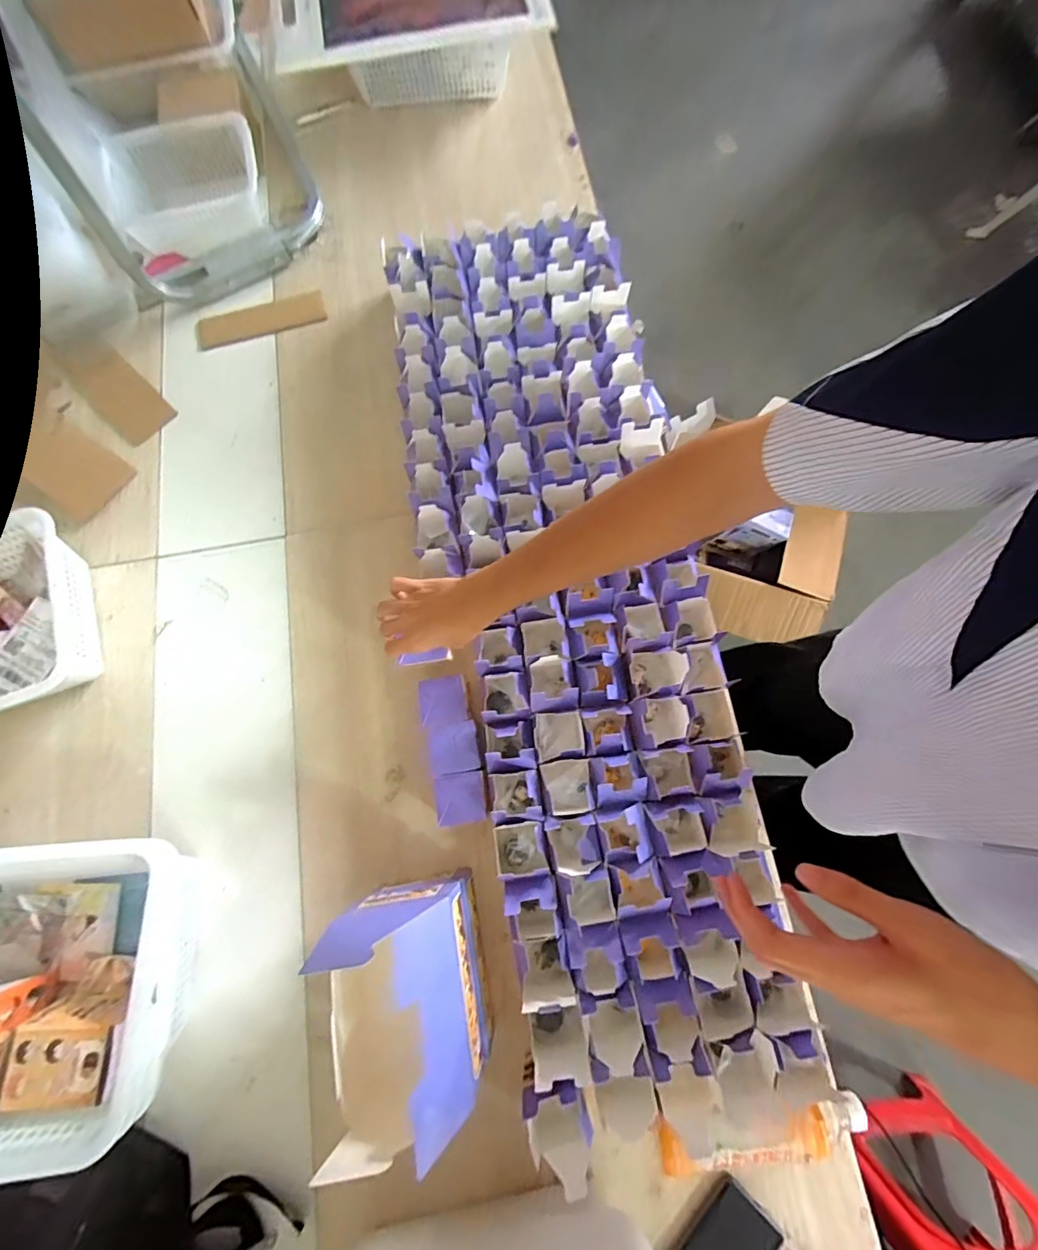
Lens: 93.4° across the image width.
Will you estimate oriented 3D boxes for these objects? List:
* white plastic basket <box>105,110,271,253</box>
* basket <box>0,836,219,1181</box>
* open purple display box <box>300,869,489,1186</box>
[{"bbox_3d":[-0.589,-0.789,0.877,0.254,0.095,0.166,-15,76,-2],"label":"white plastic basket"},{"bbox_3d":[-0.544,0.379,0.532,0.351,0.168,0.266,-5,75,1],"label":"basket"},{"bbox_3d":[-0.113,0.381,0.495,0.135,0.179,0.190,-12,75,-1],"label":"open purple display box"}]

